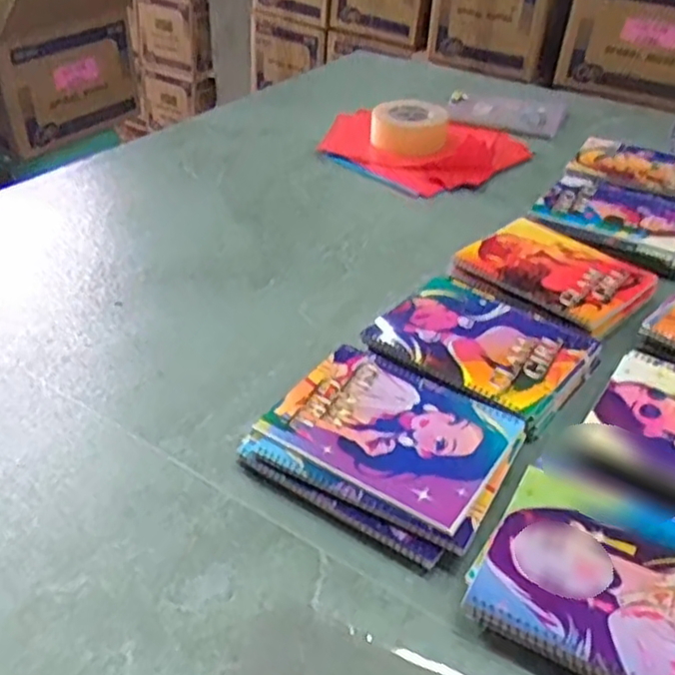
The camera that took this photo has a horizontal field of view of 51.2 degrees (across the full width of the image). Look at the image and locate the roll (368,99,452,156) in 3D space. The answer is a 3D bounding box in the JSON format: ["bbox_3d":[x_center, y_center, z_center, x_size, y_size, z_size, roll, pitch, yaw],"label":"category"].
[{"bbox_3d":[0.126,-0.367,1.231,0.135,0.048,0.143,4,36,2],"label":"roll"}]

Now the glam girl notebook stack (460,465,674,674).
[{"bbox_3d":[0.215,0.191,0.513,0.210,0.043,0.162,19,39,22],"label":"glam girl notebook stack"}]

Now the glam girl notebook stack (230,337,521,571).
[{"bbox_3d":[0.045,0.097,0.631,0.208,0.039,0.176,24,42,27],"label":"glam girl notebook stack"}]

